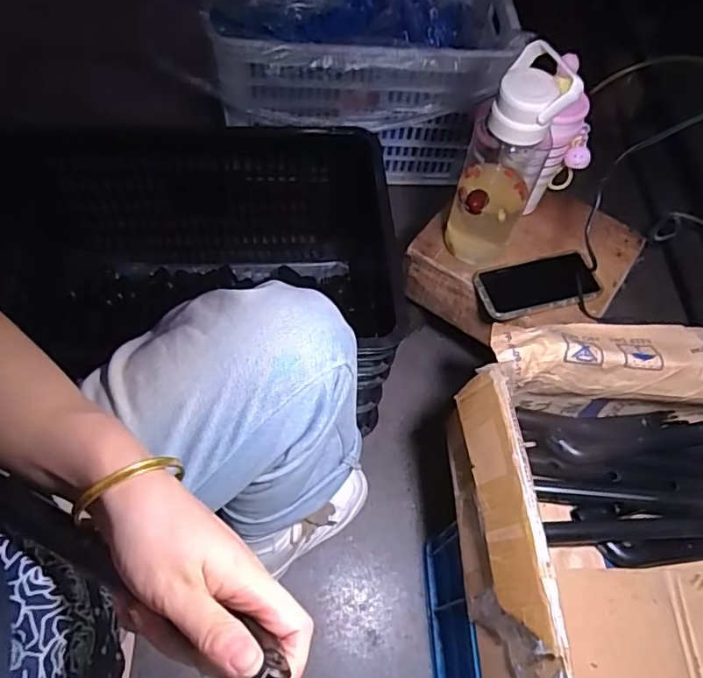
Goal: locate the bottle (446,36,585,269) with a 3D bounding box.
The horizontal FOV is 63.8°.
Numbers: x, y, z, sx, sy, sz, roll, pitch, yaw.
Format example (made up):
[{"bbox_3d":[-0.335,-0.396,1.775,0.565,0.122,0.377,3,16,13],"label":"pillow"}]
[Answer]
[{"bbox_3d":[0.186,-0.212,0.694,0.087,0.269,0.097,17,62,5],"label":"bottle"}]

